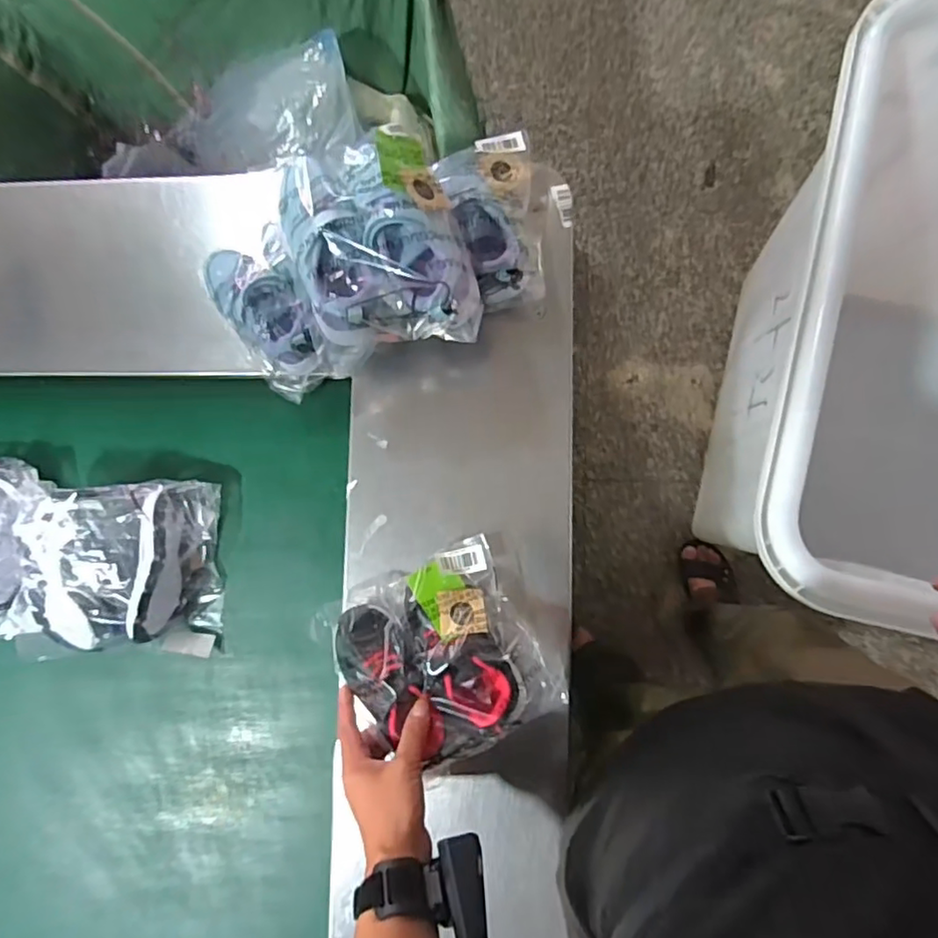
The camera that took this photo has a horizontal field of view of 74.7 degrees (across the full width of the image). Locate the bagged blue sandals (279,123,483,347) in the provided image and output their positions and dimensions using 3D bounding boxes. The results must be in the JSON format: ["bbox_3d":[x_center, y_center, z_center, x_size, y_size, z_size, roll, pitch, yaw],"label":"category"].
[{"bbox_3d":[-0.093,-0.216,0.584,0.165,0.071,0.214,-18,85,3],"label":"bagged blue sandals"}]

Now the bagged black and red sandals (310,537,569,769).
[{"bbox_3d":[-0.031,0.185,0.606,0.186,0.085,0.189,-29,82,4],"label":"bagged black and red sandals"}]

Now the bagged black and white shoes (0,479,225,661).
[{"bbox_3d":[-0.411,0.116,0.693,0.241,0.090,0.196,-2,86,5],"label":"bagged black and white shoes"}]

